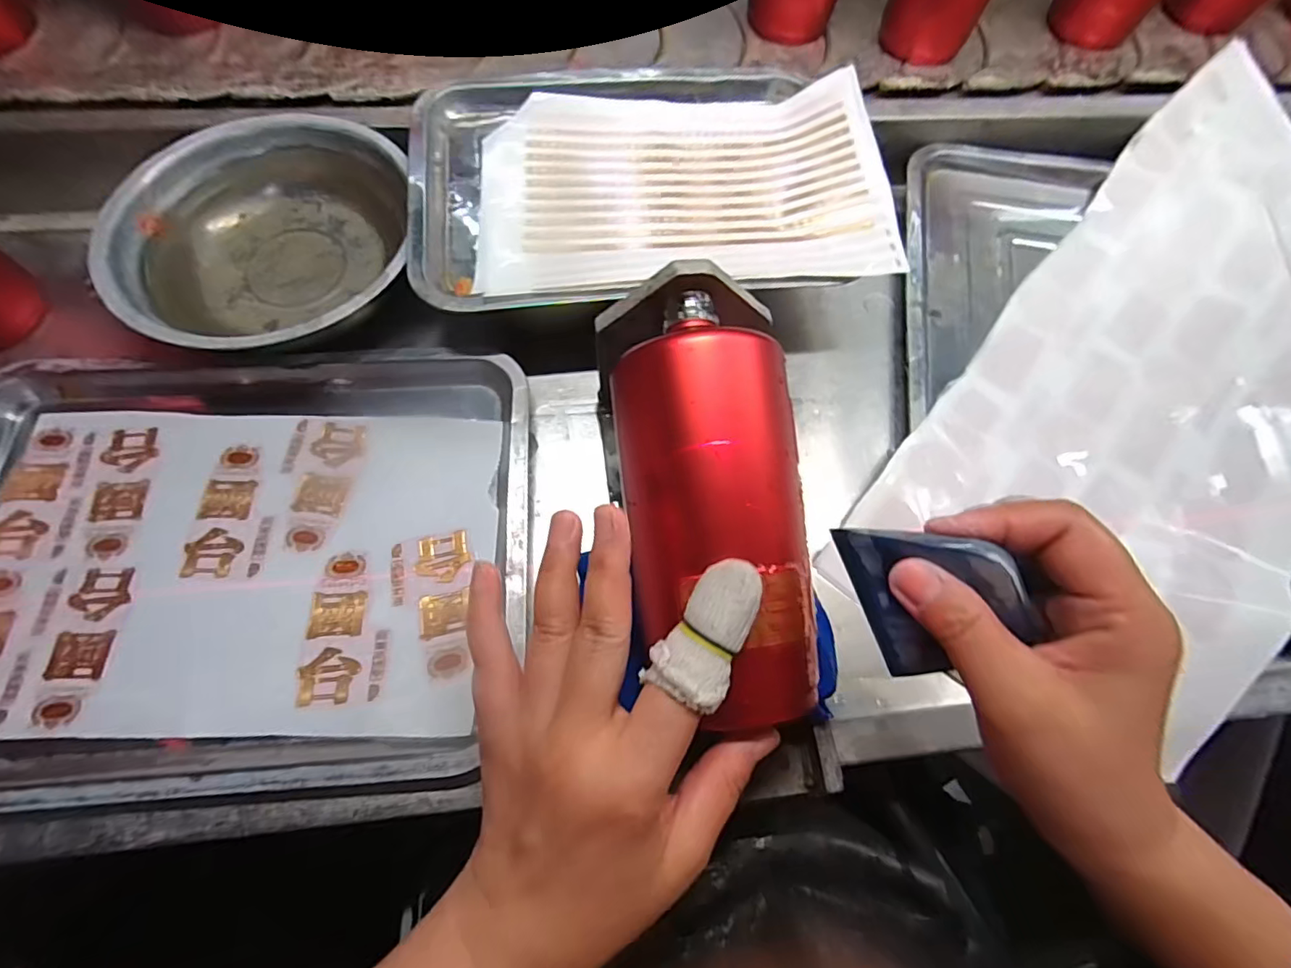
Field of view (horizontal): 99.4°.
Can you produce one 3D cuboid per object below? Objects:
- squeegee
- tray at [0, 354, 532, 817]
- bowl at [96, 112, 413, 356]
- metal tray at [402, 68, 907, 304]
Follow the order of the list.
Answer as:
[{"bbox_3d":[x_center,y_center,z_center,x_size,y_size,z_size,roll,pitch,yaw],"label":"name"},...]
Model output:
[{"bbox_3d":[0.116,0.048,0.218,0.004,0.063,0.075,-42,110,-41],"label":"squeegee"},{"bbox_3d":[-0.248,0.035,0.322,0.344,0.027,0.261,0,72,-6],"label":"tray"},{"bbox_3d":[-0.273,-0.175,0.389,0.198,0.047,0.198,2,72,-6],"label":"bowl"},{"bbox_3d":[0.001,-0.219,0.387,0.315,0.026,0.207,-5,71,-4],"label":"metal tray"}]

